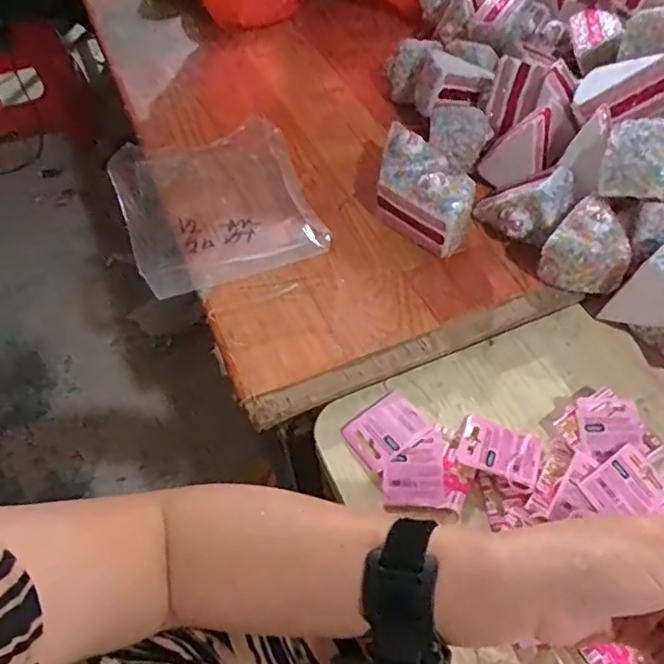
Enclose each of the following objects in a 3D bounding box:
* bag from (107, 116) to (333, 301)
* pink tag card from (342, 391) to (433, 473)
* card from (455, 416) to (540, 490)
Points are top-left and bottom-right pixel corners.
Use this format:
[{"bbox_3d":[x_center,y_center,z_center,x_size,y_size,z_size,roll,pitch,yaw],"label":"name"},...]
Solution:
[{"bbox_3d":[-0.125,-0.138,0.610,0.187,0.051,0.232,-22,57,-5],"label":"bag"},{"bbox_3d":[0.044,0.077,0.466,0.060,0.009,0.046,-33,59,-17],"label":"pink tag card"},{"bbox_3d":[0.129,0.091,0.450,0.059,0.004,0.044,18,53,17],"label":"card"}]

